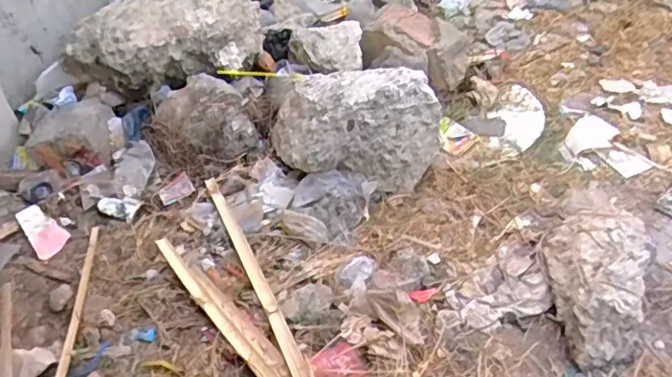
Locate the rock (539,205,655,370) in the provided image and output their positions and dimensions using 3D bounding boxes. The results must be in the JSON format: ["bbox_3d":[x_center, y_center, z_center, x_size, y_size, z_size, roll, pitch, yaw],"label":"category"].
[{"bbox_3d":[0.437,0.135,0.963,0.162,0.115,0.315,13,46,20],"label":"rock"}]

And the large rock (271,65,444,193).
[{"bbox_3d":[0.033,-0.148,1.221,0.339,0.209,0.254,-8,42,-2],"label":"large rock"}]

